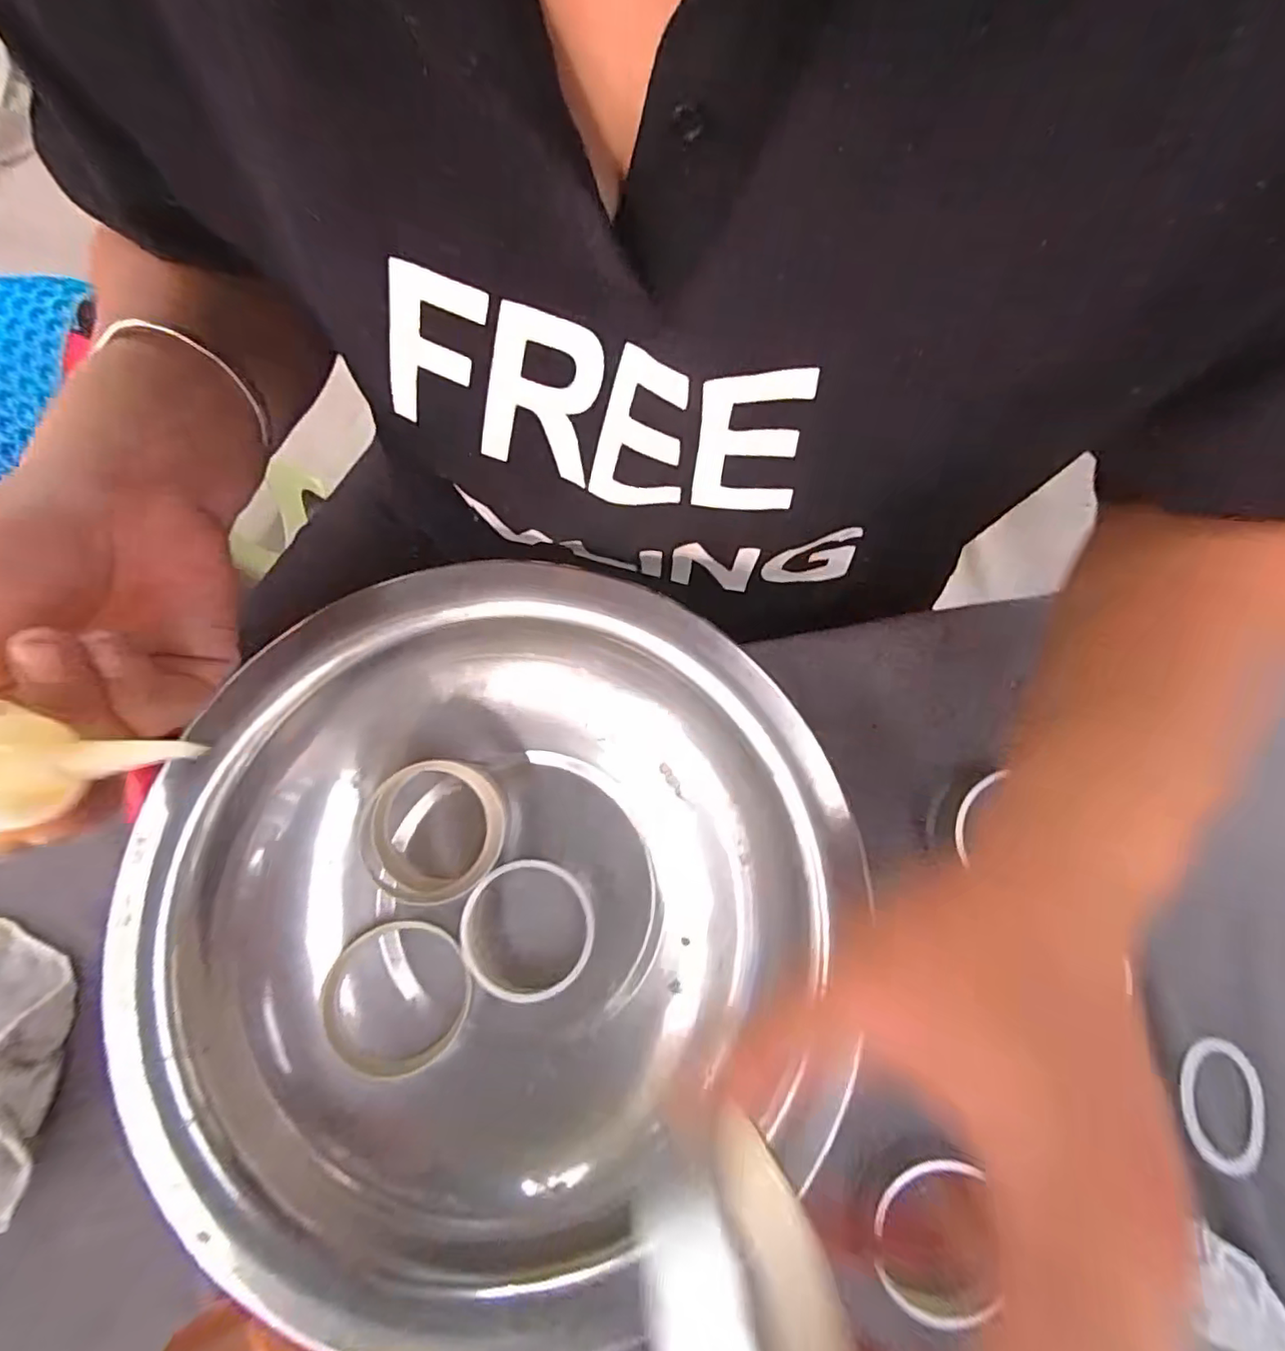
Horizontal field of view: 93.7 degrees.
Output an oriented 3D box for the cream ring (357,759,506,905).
[{"bbox_3d":[-0.108,0.078,0.306,0.069,0.022,0.069,0,79,1],"label":"cream ring"}]

